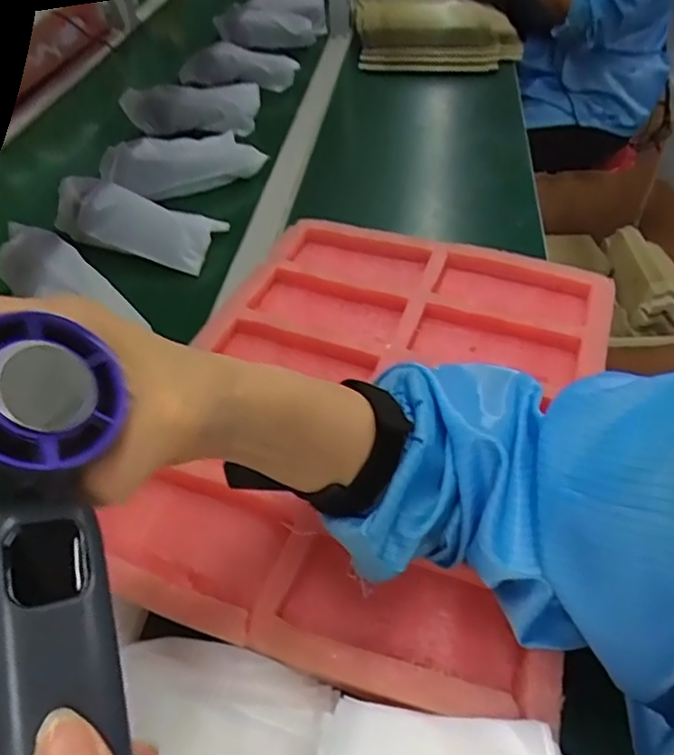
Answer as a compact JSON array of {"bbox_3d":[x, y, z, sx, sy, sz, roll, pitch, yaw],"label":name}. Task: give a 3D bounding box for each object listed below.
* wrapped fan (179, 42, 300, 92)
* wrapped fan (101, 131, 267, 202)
[{"bbox_3d":[-0.158,-0.489,0.975,0.180,0.057,0.067,-4,46,-3],"label":"wrapped fan"},{"bbox_3d":[-0.192,-0.264,0.766,0.188,0.062,0.056,-21,49,-18],"label":"wrapped fan"}]

